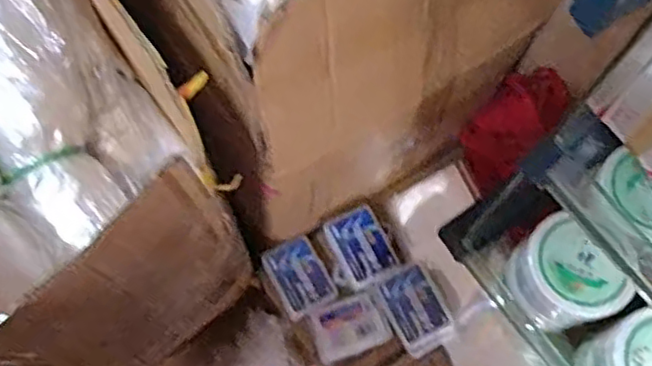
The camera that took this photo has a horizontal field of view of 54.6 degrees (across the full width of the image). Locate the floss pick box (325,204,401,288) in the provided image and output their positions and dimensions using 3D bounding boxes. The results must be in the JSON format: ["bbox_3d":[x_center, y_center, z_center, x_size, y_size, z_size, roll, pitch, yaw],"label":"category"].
[{"bbox_3d":[0.043,0.073,0.750,0.066,0.030,0.085,-26,72,-10],"label":"floss pick box"}]

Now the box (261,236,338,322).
[{"bbox_3d":[-0.032,0.113,0.755,0.065,0.017,0.087,-29,72,-11],"label":"box"}]

